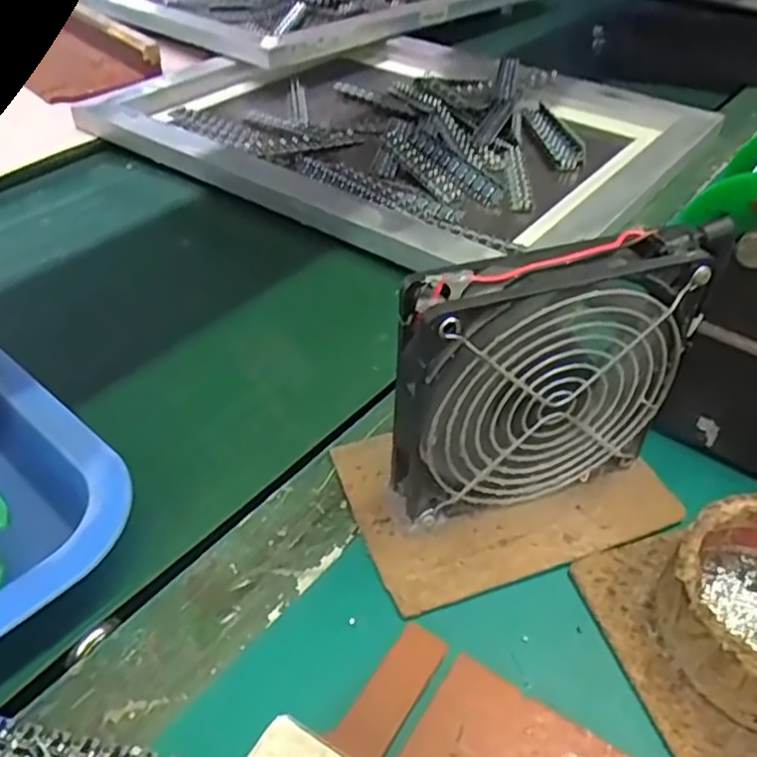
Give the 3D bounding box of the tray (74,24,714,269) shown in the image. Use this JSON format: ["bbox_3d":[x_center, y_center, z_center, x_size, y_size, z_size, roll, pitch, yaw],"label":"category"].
[{"bbox_3d":[0.005,-0.247,0.652,0.490,0.033,0.368,27,48,27],"label":"tray"}]

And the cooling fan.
[{"bbox_3d":[0.068,0.004,0.294,0.124,0.125,0.026,-12,43,-14],"label":"cooling fan"}]

